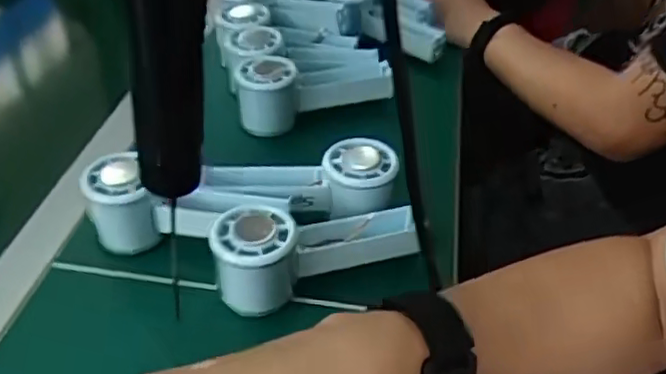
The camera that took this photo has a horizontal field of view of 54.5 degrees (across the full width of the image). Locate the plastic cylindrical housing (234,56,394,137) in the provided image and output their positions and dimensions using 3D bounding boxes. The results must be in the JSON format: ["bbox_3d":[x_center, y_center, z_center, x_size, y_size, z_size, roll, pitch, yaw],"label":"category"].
[{"bbox_3d":[-0.020,-0.097,0.642,0.151,0.055,0.055,-13,41,-16],"label":"plastic cylindrical housing"}]

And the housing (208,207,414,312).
[{"bbox_3d":[-0.012,0.041,0.466,0.148,0.060,0.058,-18,43,-21],"label":"housing"}]

